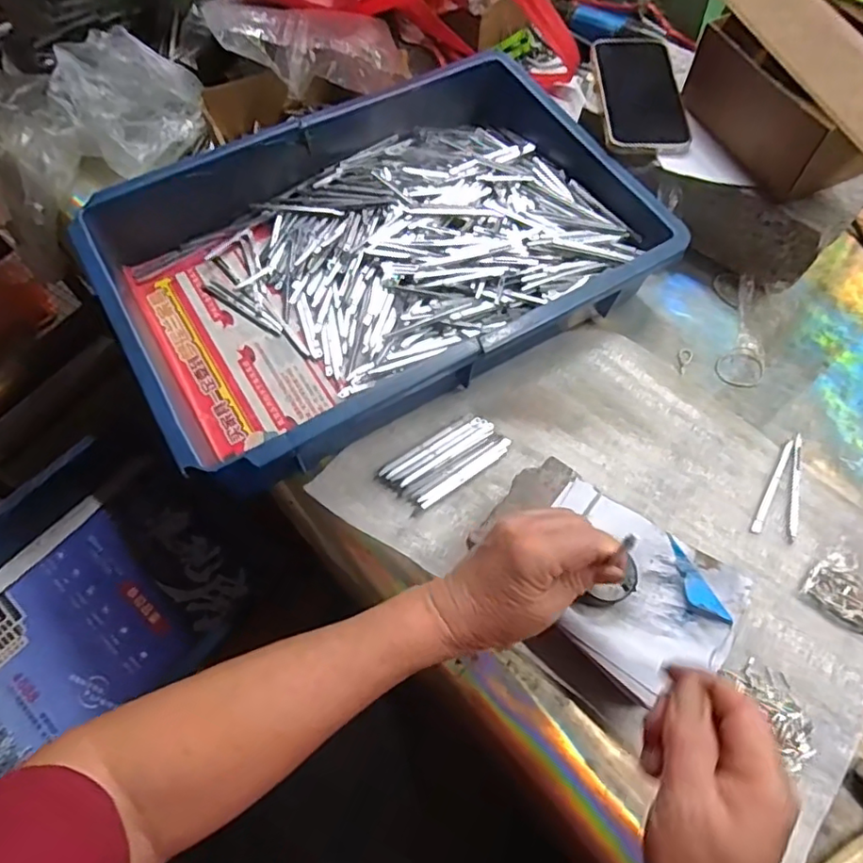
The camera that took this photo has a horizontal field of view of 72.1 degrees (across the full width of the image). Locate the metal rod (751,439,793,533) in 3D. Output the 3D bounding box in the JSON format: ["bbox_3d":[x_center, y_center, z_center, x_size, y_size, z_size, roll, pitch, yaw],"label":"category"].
[{"bbox_3d":[0.271,0.043,0.470,0.006,0.004,0.089,29,66,13],"label":"metal rod"}]

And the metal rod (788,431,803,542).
[{"bbox_3d":[0.289,0.044,0.470,0.008,0.004,0.094,17,64,8],"label":"metal rod"}]

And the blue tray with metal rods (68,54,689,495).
[{"bbox_3d":[-0.042,-0.153,0.515,0.431,0.079,0.285,-28,67,-14],"label":"blue tray with metal rods"}]

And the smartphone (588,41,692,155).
[{"bbox_3d":[0.192,-0.319,0.554,0.074,0.016,0.151,-1,63,-1],"label":"smartphone"}]

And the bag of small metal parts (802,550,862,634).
[{"bbox_3d":[0.306,0.118,0.428,0.043,0.019,0.058,-41,71,-19],"label":"bag of small metal parts"}]

